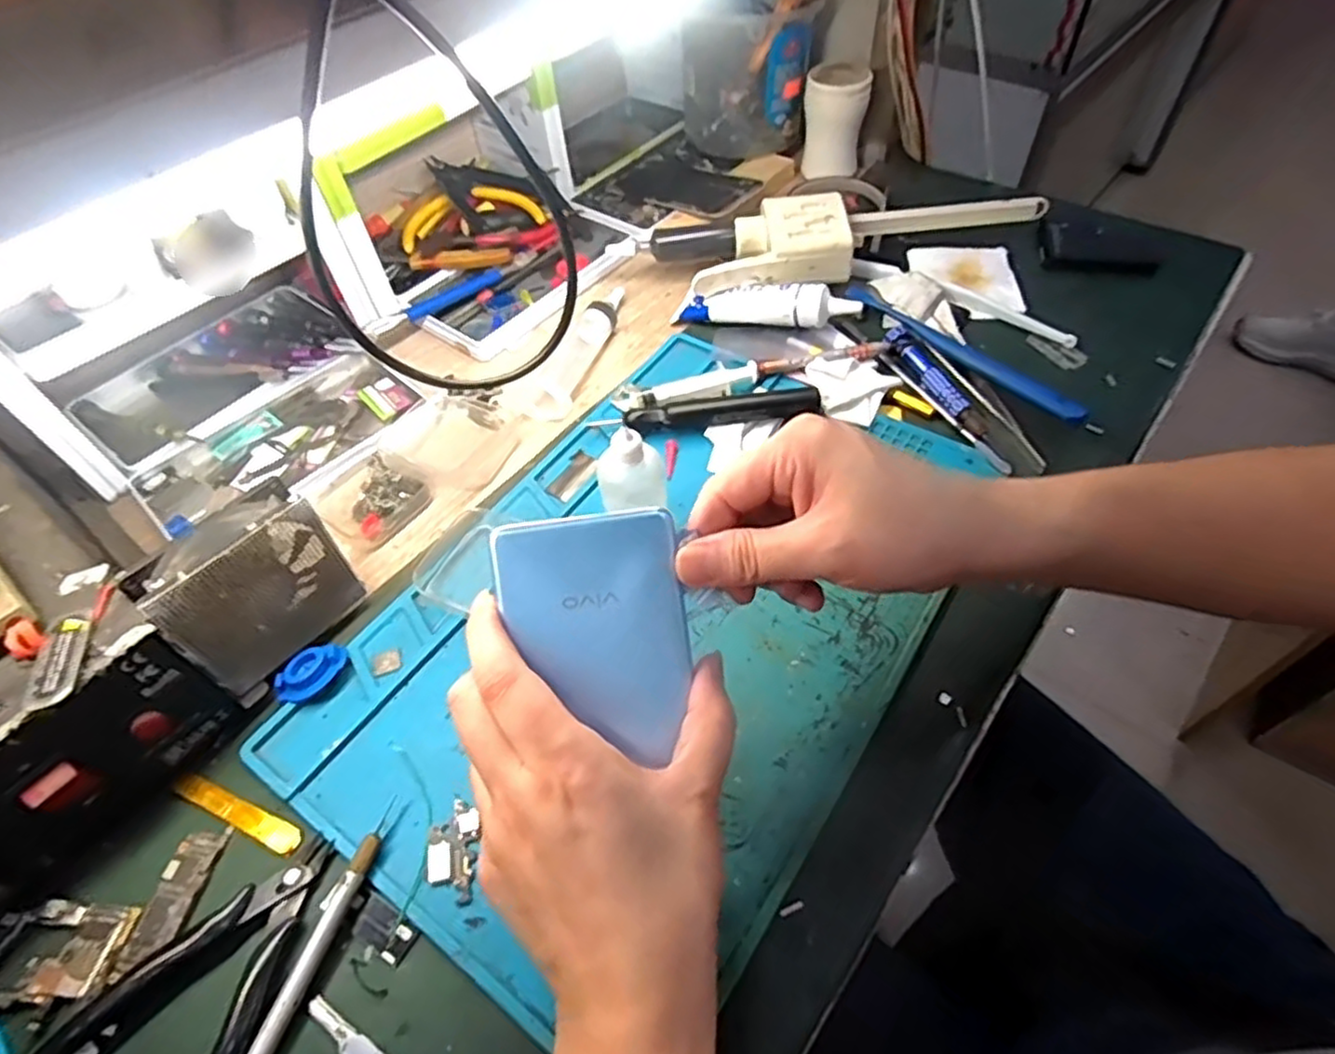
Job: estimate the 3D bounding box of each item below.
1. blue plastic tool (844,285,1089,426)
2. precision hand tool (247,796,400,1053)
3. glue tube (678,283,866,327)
[{"bbox_3d":[0.195,-0.120,0.479,0.016,0.015,0.183,-35,58,-20],"label":"blue plastic tool"},{"bbox_3d":[-0.151,0.183,0.287,0.012,0.008,0.143,13,55,14],"label":"precision hand tool"},{"bbox_3d":[0.074,-0.162,0.515,0.126,0.028,0.027,14,55,14],"label":"glue tube"}]

